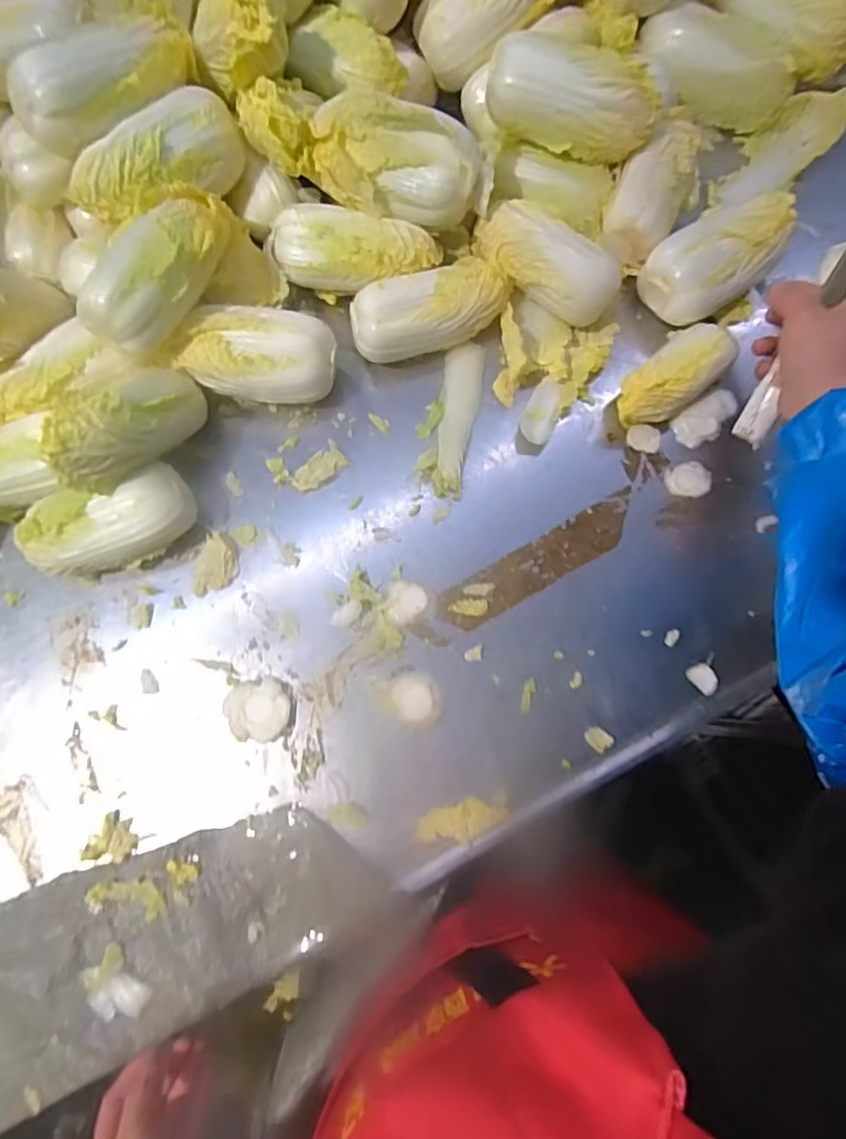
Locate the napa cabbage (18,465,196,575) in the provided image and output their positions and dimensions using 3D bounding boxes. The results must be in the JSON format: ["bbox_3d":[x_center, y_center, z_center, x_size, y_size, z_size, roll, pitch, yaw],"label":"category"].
[{"bbox_3d":[-0.264,-0.035,0.503,0.139,0.063,0.065,-21,79,-4],"label":"napa cabbage"}]

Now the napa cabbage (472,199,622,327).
[{"bbox_3d":[0.107,-0.271,0.518,0.133,0.049,0.058,32,80,7],"label":"napa cabbage"}]

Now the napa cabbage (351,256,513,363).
[{"bbox_3d":[0.007,-0.231,0.529,0.144,0.065,0.060,-24,79,-4],"label":"napa cabbage"}]

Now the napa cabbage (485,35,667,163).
[{"bbox_3d":[0.127,-0.399,0.501,0.144,0.066,0.066,1,78,0],"label":"napa cabbage"}]

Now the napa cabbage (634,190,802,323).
[{"bbox_3d":[0.259,-0.279,0.521,0.122,0.054,0.075,-35,79,-6],"label":"napa cabbage"}]

